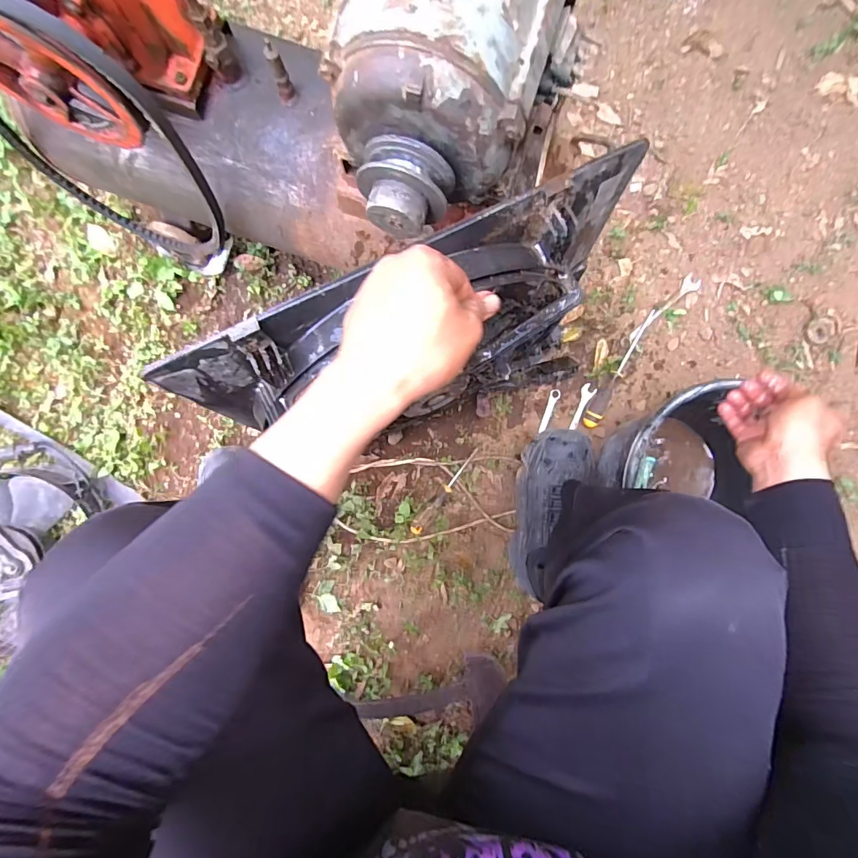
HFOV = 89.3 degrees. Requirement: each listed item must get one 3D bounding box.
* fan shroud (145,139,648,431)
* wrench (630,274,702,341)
[{"bbox_3d":[-0.001,-0.095,0.505,0.434,0.342,0.153,-18,92,3],"label":"fan shroud"},{"bbox_3d":[0.428,-0.215,0.789,0.030,0.010,0.159,44,94,-1],"label":"wrench"}]

